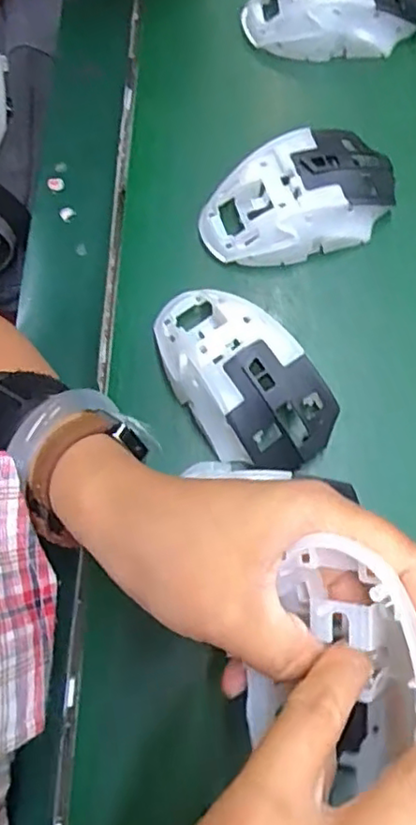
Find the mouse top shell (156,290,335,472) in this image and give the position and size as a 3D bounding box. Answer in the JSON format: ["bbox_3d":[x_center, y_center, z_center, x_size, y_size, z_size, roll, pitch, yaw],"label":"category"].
[{"bbox_3d":[0.017,-0.020,0.327,0.063,0.034,0.111,-32,76,-8],"label":"mouse top shell"}]

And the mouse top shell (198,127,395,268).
[{"bbox_3d":[0.052,-0.123,0.356,0.111,0.034,0.060,-15,74,-4],"label":"mouse top shell"}]

